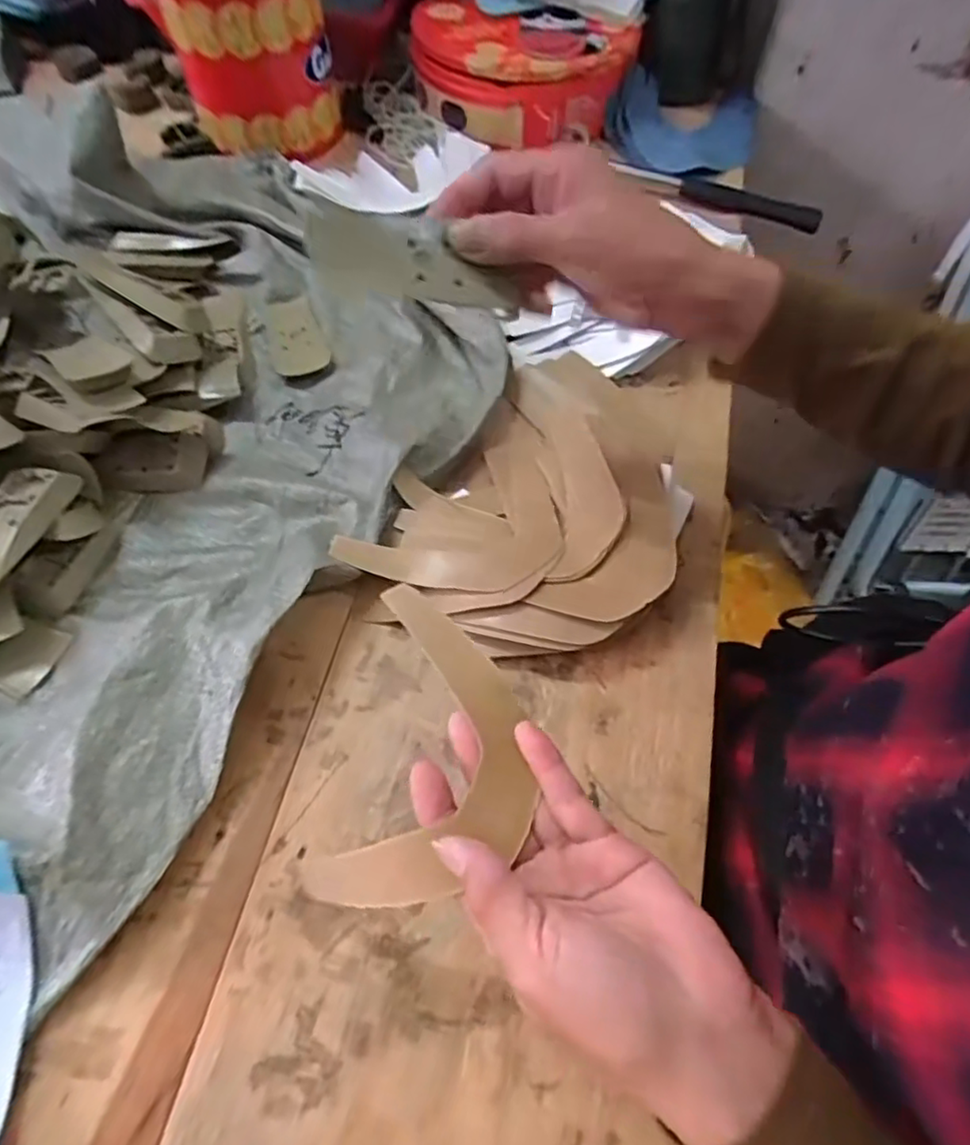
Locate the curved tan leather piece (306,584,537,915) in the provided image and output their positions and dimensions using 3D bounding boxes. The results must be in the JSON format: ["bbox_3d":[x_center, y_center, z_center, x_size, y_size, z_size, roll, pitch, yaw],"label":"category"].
[{"bbox_3d":[-0.020,0.081,0.292,0.090,0.028,0.141,12,64,7],"label":"curved tan leather piece"}]

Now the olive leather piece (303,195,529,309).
[{"bbox_3d":[-0.029,-0.149,0.298,0.103,0.011,0.039,-8,92,-30],"label":"olive leather piece"}]

